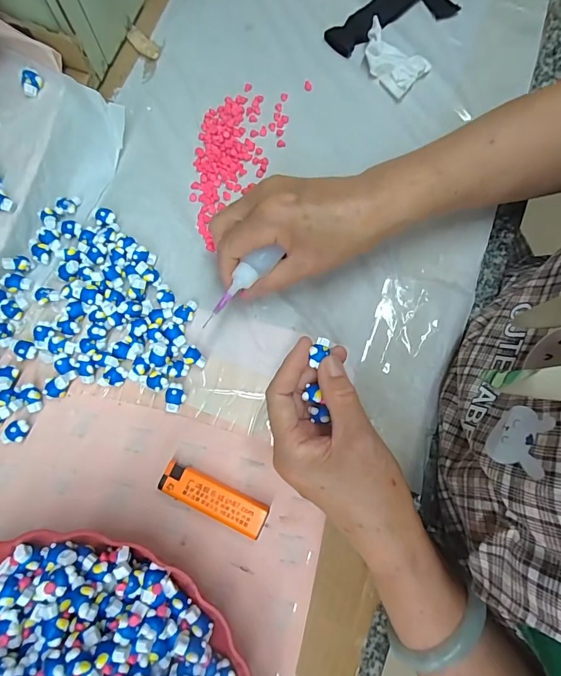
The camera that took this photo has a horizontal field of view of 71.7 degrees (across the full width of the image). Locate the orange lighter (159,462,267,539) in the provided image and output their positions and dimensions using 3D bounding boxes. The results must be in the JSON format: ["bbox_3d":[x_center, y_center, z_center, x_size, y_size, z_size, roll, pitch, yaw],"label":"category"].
[{"bbox_3d":[-0.048,0.116,0.282,0.079,0.014,0.023,24,79,4],"label":"orange lighter"}]

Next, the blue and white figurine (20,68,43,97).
[{"bbox_3d":[-0.210,-0.216,0.325,0.018,0.013,0.017,0,78,-1],"label":"blue and white figurine"}]

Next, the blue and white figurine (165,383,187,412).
[{"bbox_3d":[-0.081,0.046,0.298,0.014,0.011,0.022,15,78,2],"label":"blue and white figurine"}]

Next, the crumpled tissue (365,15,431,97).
[{"bbox_3d":[0.101,-0.257,0.357,0.063,0.020,0.041,42,81,7],"label":"crumpled tissue"}]

